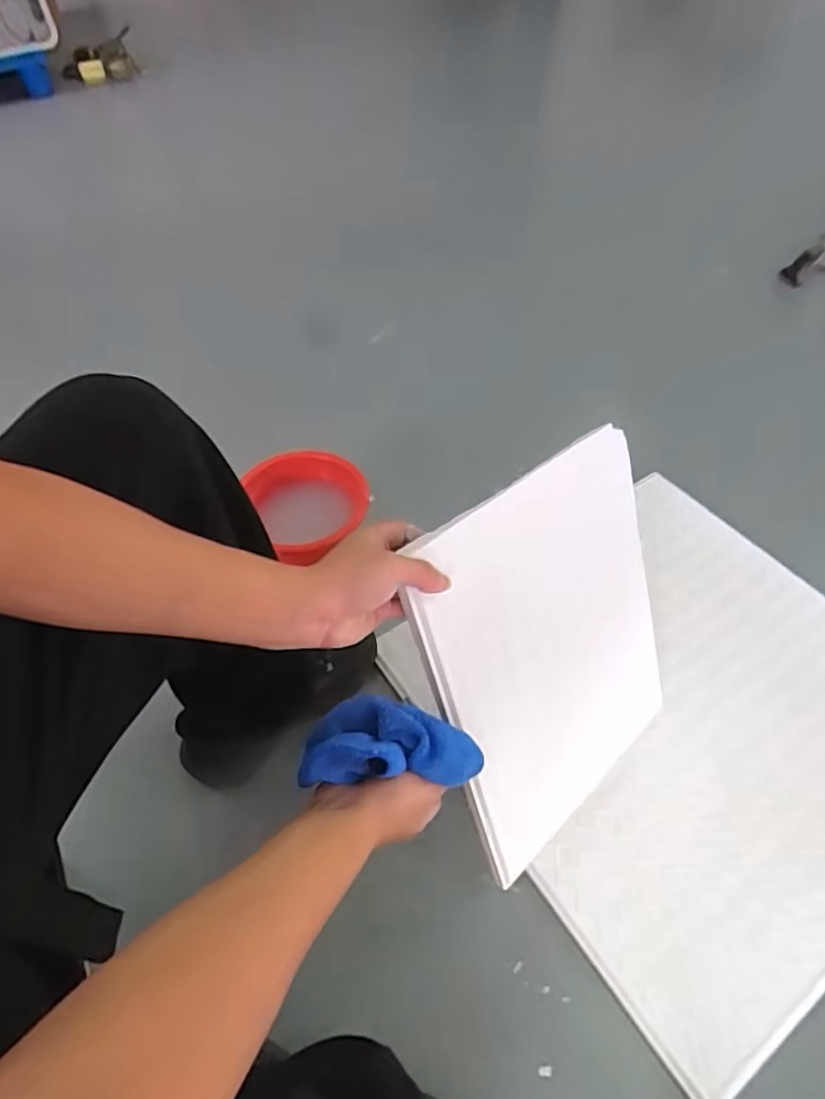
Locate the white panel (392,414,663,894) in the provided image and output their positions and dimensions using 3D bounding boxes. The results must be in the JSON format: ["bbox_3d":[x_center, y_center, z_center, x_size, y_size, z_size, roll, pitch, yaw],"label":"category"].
[{"bbox_3d":[0.143,0.104,0.601,0.288,0.379,0.023,-31,28,-26],"label":"white panel"}]

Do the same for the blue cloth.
[{"bbox_3d":[-0.011,0.144,0.460,0.139,0.062,0.063,7,50,-16],"label":"blue cloth"}]

